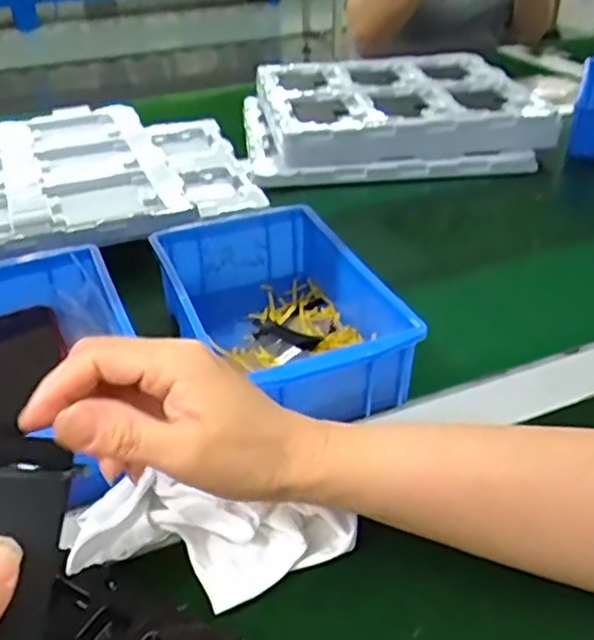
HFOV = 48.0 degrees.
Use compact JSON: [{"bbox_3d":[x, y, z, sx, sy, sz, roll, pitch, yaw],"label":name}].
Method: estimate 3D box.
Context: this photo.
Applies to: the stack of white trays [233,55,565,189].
[{"bbox_3d":[0.132,-0.291,0.920,0.415,0.067,0.372,-7,35,-8],"label":"stack of white trays"}]

